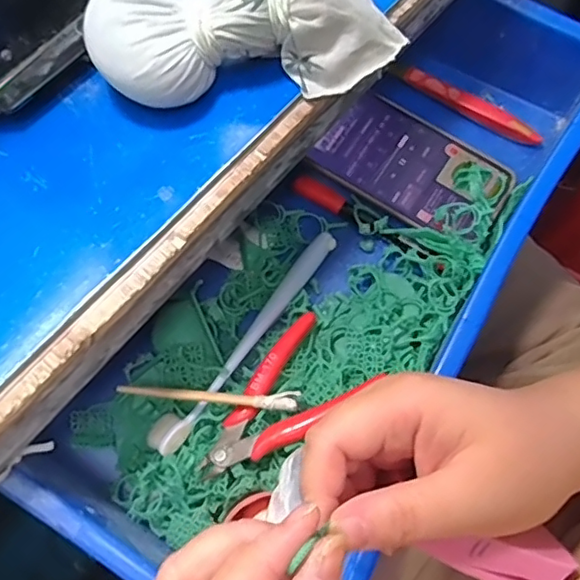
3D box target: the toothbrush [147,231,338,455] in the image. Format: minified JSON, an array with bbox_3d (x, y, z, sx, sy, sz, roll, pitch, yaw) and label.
[{"bbox_3d":[-0.027,0.028,0.382,0.021,0.022,0.182,33,74,13],"label":"toothbrush"}]

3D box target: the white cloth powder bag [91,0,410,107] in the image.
[{"bbox_3d":[-0.019,-0.126,0.283,0.150,0.049,0.055,-11,69,-2],"label":"white cloth powder bag"}]

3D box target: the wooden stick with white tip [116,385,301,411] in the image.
[{"bbox_3d":[-0.047,0.062,0.345,0.105,0.004,0.011,6,69,-9],"label":"wooden stick with white tip"}]

